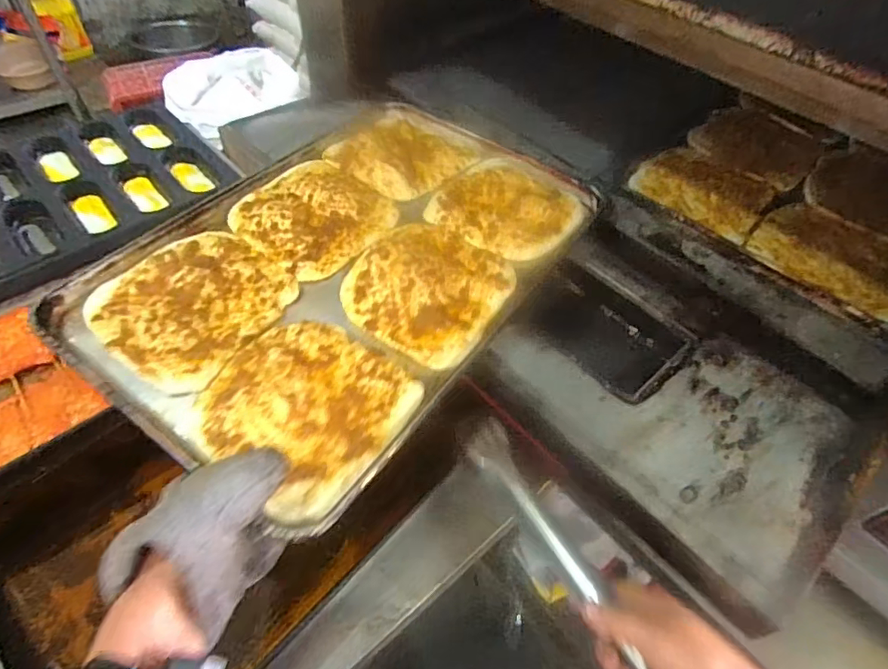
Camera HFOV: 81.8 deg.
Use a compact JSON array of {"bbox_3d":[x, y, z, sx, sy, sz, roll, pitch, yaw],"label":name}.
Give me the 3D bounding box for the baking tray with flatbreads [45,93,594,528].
[{"bbox_3d":[-0.108,-0.116,0.631,0.418,0.031,0.594,30,56,18],"label":"baking tray with flatbreads"}]

